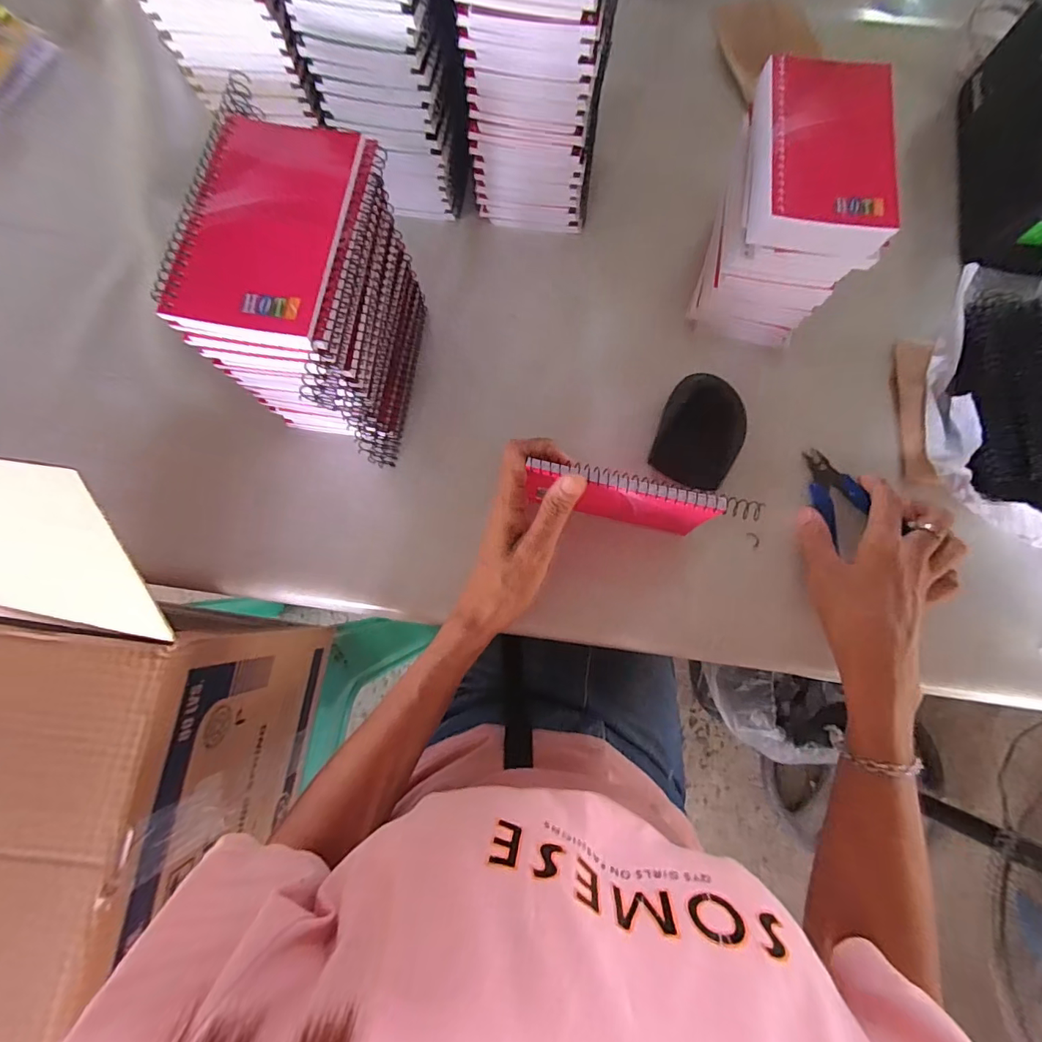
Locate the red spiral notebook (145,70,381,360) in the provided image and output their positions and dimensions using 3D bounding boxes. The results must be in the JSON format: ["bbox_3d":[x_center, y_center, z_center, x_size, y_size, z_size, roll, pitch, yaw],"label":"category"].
[{"bbox_3d":[-0.141,-0.168,0.269,0.086,0.014,0.139,11,79,2],"label":"red spiral notebook"}]

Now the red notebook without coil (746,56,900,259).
[{"bbox_3d":[0.202,-0.240,0.326,0.084,0.028,0.140,6,79,1],"label":"red notebook without coil"}]

